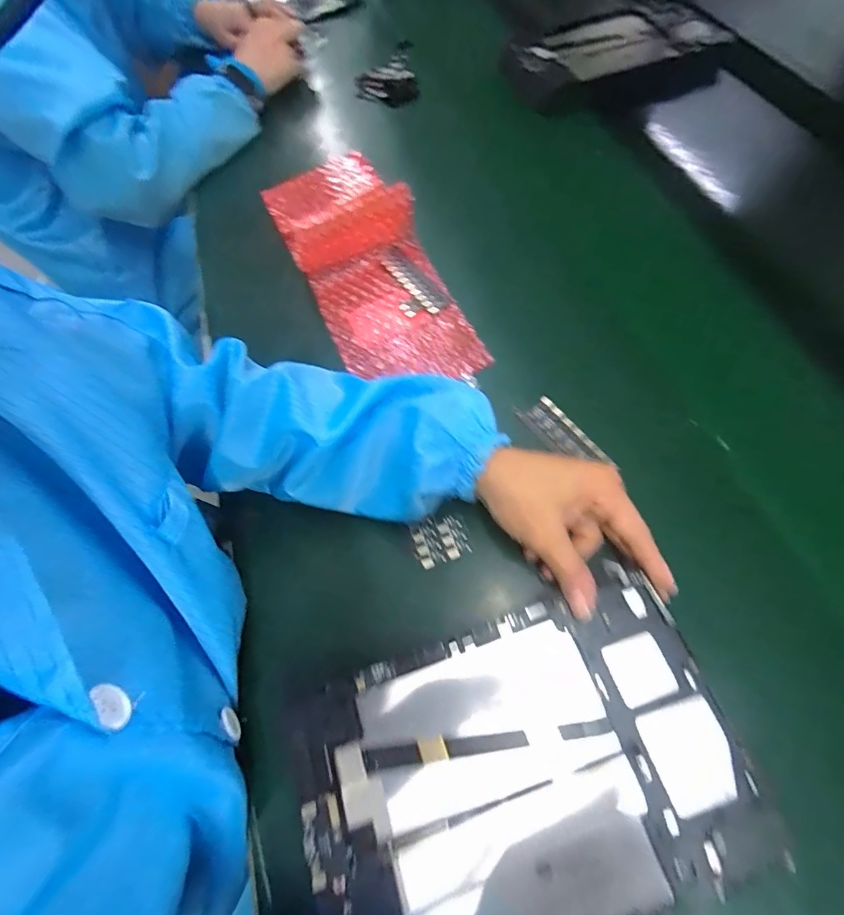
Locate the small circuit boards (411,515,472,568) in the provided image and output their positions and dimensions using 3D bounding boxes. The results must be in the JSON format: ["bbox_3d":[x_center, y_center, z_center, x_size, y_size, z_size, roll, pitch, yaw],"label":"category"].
[{"bbox_3d":[0.013,0.062,0.337,0.039,0.009,0.034,-20,63,-3],"label":"small circuit boards"}]

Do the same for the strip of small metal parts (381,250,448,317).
[{"bbox_3d":[-0.016,-0.172,0.450,0.040,0.007,0.095,-34,65,-10],"label":"strip of small metal parts"}]

